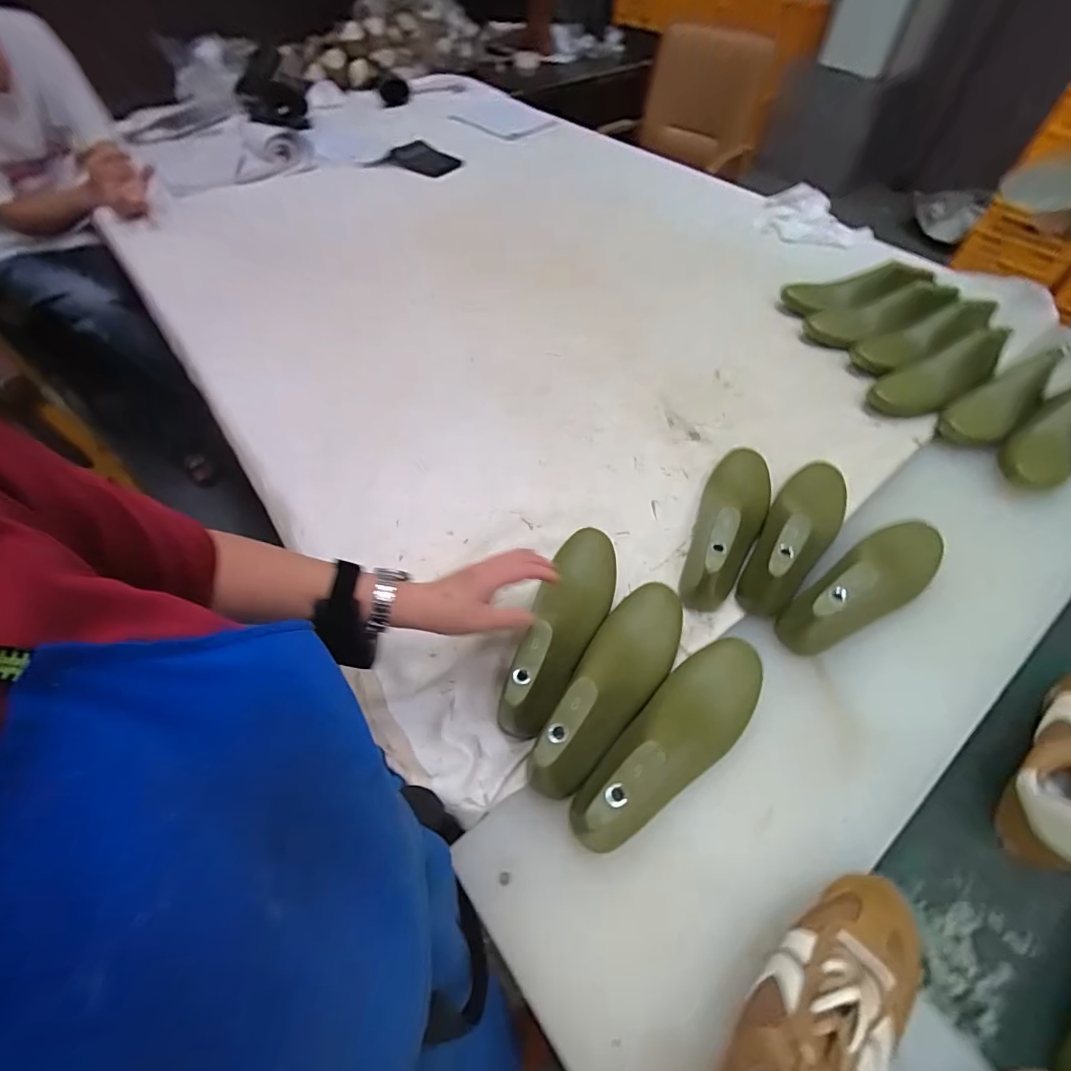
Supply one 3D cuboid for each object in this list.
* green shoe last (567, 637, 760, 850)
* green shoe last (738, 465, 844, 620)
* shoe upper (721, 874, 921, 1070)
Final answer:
[{"bbox_3d":[0.135,0.183,0.446,0.079,0.090,0.247,38,64,25],"label":"green shoe last"},{"bbox_3d":[0.324,-0.014,0.586,0.080,0.091,0.243,32,62,23],"label":"green shoe last"},{"bbox_3d":[0.205,0.352,0.341,0.099,0.066,0.239,34,62,24],"label":"shoe upper"}]

